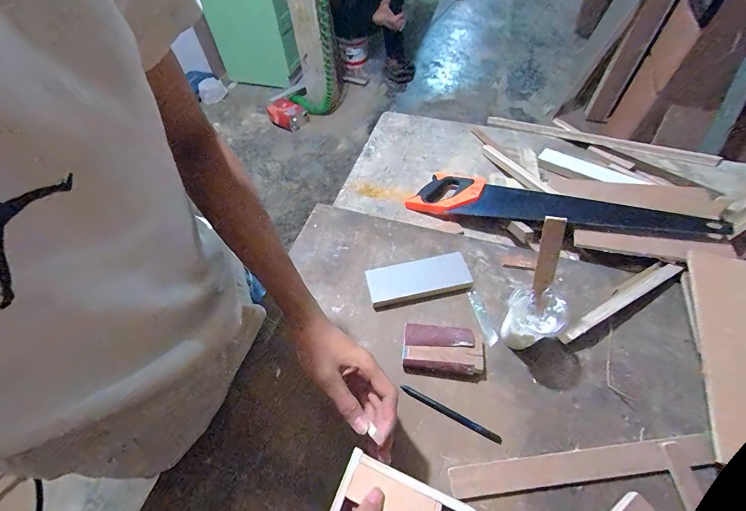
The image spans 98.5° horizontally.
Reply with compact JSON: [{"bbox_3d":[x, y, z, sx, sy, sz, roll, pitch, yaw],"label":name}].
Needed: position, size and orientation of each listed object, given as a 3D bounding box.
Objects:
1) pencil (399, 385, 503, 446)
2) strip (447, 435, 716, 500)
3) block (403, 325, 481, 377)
[{"bbox_3d":[0.102,0.210,0.429,0.138,0.009,0.010,22,60,17],"label":"pencil"},{"bbox_3d":[0.249,0.255,0.388,0.308,0.007,0.031,-7,56,-2],"label":"strip"},{"bbox_3d":[0.101,0.140,0.469,0.110,0.030,0.067,5,56,6],"label":"block"}]

